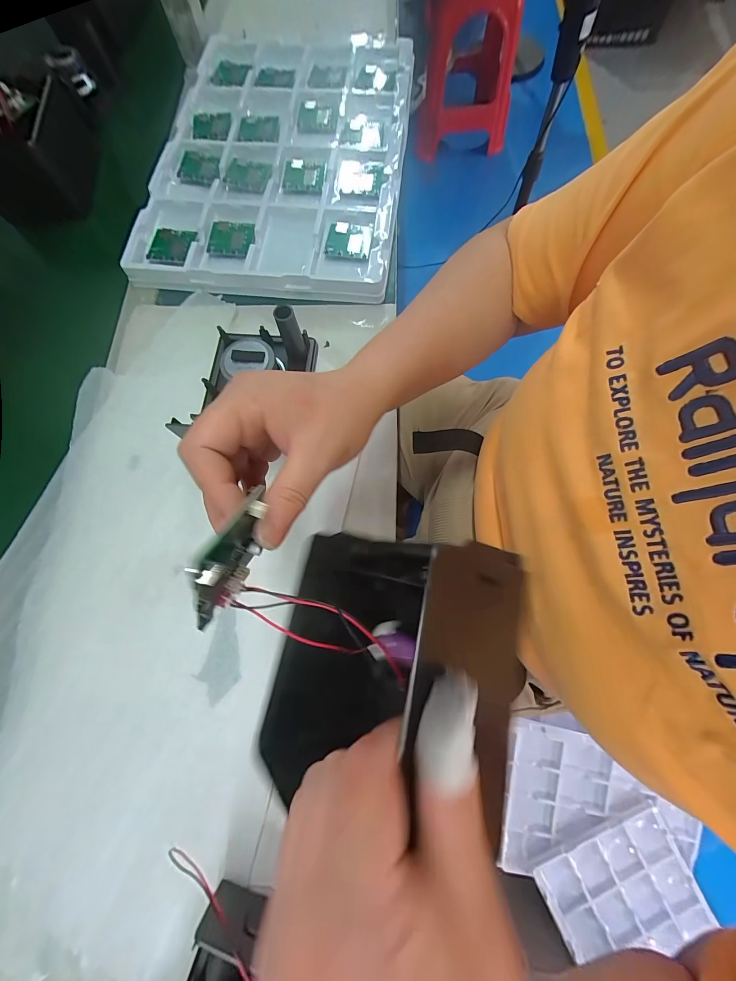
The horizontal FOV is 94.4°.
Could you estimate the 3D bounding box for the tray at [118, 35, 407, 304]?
[{"bbox_3d":[-0.118,-0.499,0.494,0.335,0.031,0.526,6,74,3],"label":"tray"}]

